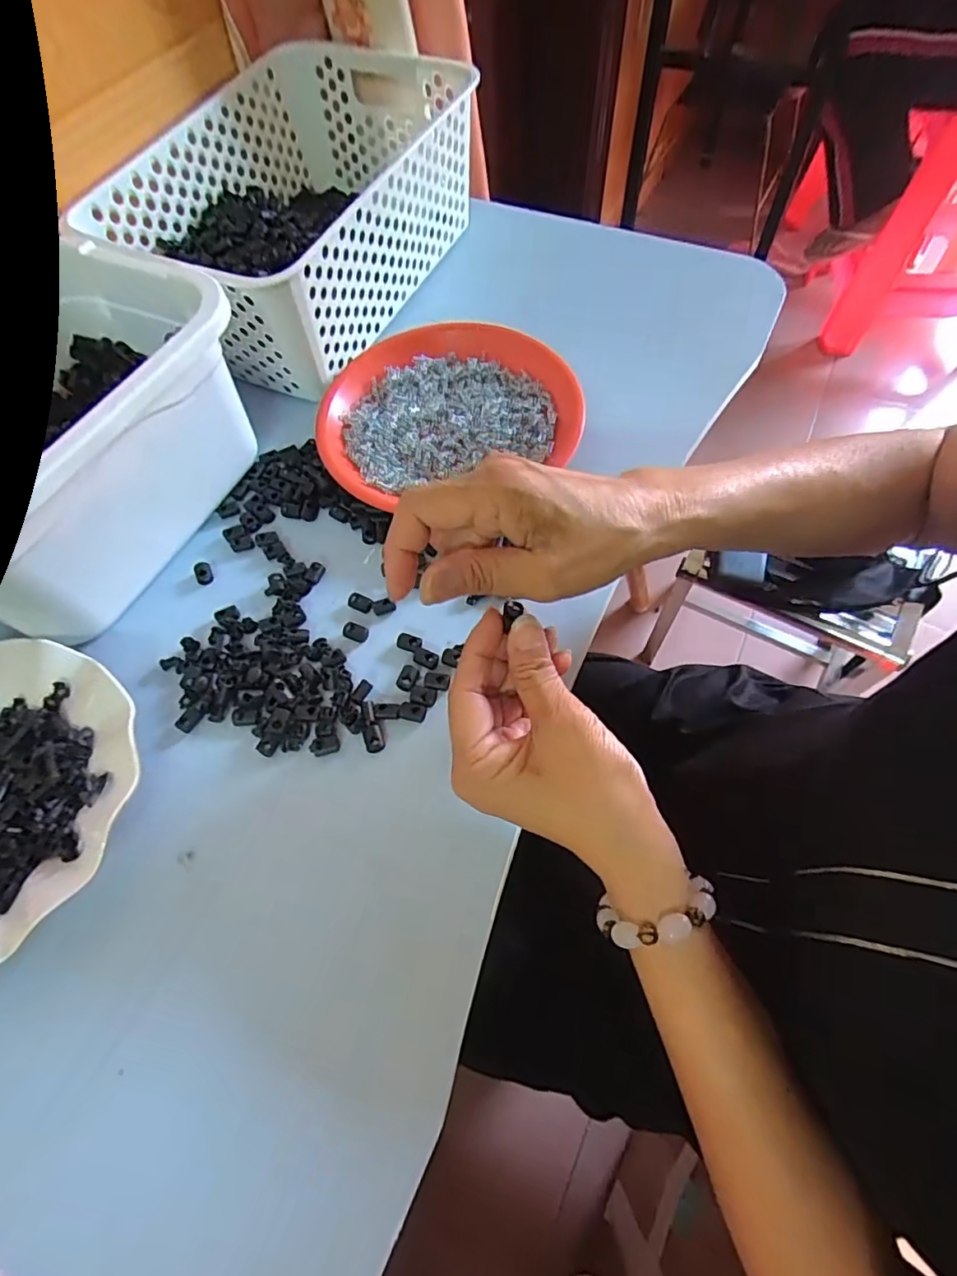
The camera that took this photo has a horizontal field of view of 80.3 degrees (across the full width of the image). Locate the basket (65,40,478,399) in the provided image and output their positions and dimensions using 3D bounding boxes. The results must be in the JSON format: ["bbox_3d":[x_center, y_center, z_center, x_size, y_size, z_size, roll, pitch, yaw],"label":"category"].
[{"bbox_3d":[-0.152,-0.358,0.484,0.202,0.107,0.305,25,68,15],"label":"basket"}]

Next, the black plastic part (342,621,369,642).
[{"bbox_3d":[-0.080,-0.005,0.367,0.017,0.004,0.011,20,66,13],"label":"black plastic part"}]

